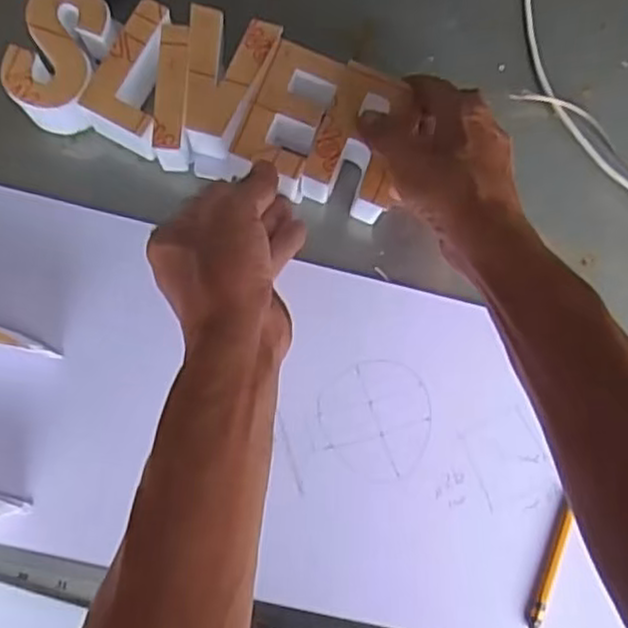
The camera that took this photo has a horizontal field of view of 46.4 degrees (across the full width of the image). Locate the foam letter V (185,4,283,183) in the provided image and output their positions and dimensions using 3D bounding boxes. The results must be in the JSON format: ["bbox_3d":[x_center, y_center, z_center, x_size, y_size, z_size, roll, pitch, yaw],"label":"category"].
[{"bbox_3d":[-0.059,-0.141,0.480,0.057,0.043,0.097,12,81,-1],"label":"foam letter V"}]

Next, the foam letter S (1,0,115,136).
[{"bbox_3d":[-0.163,-0.164,0.483,0.056,0.052,0.088,17,81,0],"label":"foam letter S"}]

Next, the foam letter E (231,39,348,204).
[{"bbox_3d":[-0.017,-0.124,0.480,0.047,0.048,0.085,23,81,1],"label":"foam letter E"}]

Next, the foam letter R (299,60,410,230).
[{"bbox_3d":[0.032,-0.110,0.479,0.056,0.047,0.083,23,81,1],"label":"foam letter R"}]

